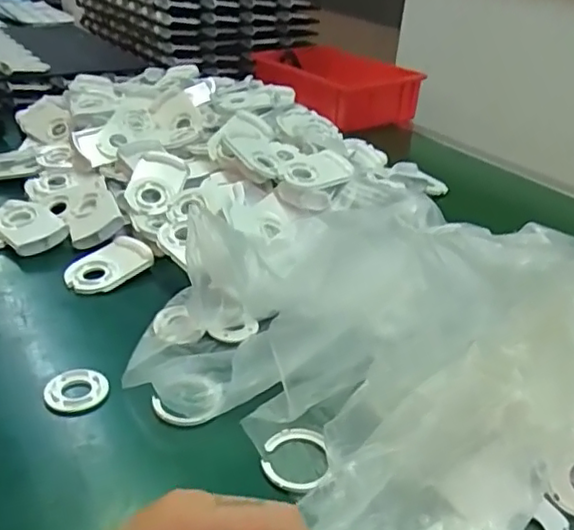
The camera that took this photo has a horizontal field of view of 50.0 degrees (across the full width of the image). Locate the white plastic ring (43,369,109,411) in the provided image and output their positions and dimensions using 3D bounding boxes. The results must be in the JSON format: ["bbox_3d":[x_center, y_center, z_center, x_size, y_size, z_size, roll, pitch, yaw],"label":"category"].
[{"bbox_3d":[-0.156,0.093,0.457,0.044,0.007,0.039,-5,31,-17],"label":"white plastic ring"}]

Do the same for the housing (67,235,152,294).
[{"bbox_3d":[-0.176,0.001,0.606,0.054,0.014,0.086,23,35,29],"label":"housing"}]

